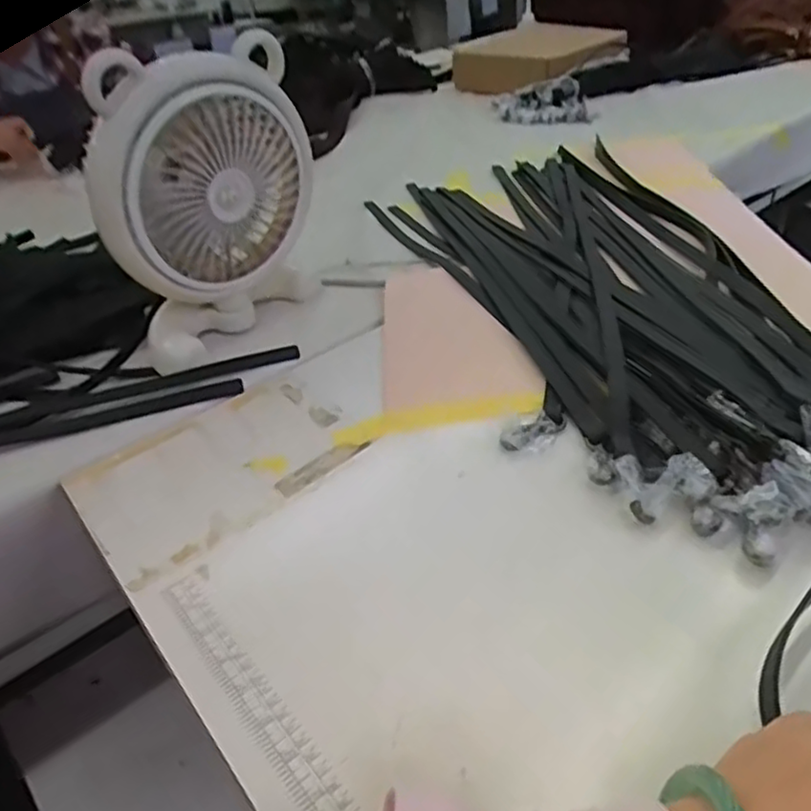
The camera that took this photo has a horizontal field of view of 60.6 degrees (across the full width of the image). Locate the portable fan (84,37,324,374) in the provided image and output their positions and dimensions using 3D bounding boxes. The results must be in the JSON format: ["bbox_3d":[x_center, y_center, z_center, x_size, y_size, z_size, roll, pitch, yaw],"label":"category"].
[{"bbox_3d":[-0.198,-0.202,0.692,0.113,0.257,0.222,19,42,34],"label":"portable fan"}]

